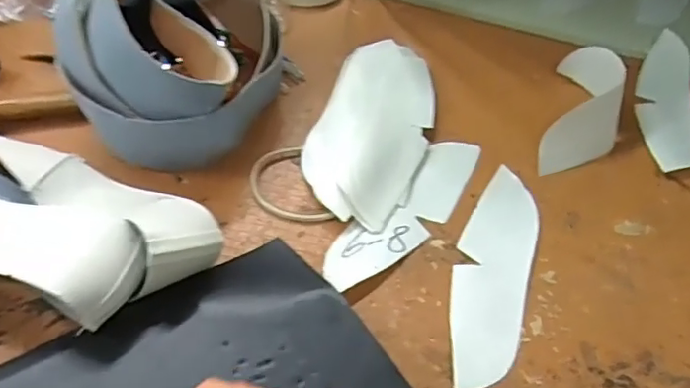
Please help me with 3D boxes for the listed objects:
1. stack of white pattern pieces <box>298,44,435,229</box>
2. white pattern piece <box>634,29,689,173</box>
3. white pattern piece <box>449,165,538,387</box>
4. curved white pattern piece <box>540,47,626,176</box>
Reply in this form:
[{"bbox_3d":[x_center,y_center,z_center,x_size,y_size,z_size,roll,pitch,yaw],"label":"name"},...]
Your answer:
[{"bbox_3d":[0.028,-0.065,0.530,0.099,0.027,0.217,17,50,9],"label":"stack of white pattern pieces"},{"bbox_3d":[0.336,-0.099,0.601,0.058,0.026,0.199,16,50,8],"label":"white pattern piece"},{"bbox_3d":[0.115,0.059,0.453,0.055,0.005,0.197,16,52,9],"label":"white pattern piece"},{"bbox_3d":[0.228,-0.082,0.544,0.063,0.050,0.152,20,51,10],"label":"curved white pattern piece"}]

